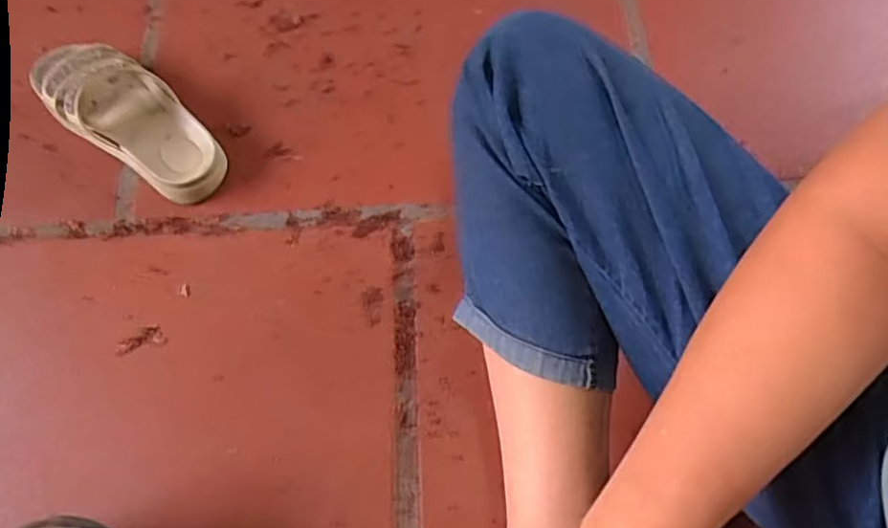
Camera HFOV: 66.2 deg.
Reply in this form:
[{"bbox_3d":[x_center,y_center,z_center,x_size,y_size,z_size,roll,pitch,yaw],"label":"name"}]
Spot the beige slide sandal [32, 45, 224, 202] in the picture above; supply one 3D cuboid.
[{"bbox_3d":[-0.301,-0.140,0.649,0.097,0.054,0.217,-42,73,-15],"label":"beige slide sandal"}]

